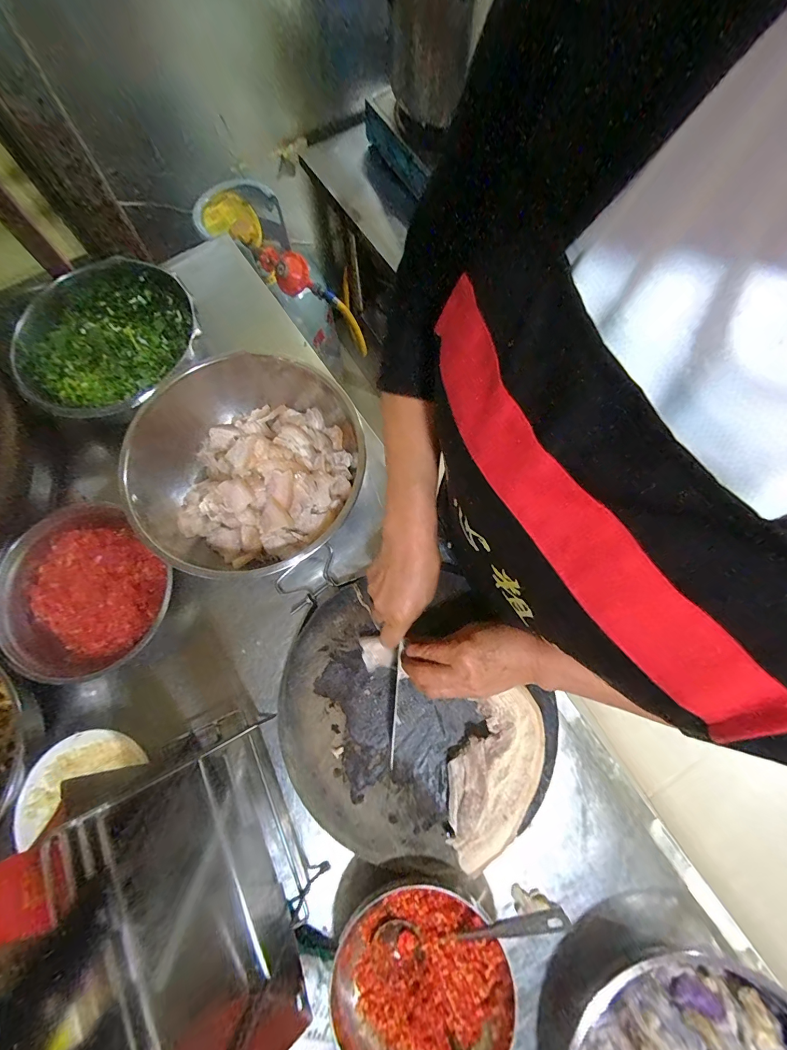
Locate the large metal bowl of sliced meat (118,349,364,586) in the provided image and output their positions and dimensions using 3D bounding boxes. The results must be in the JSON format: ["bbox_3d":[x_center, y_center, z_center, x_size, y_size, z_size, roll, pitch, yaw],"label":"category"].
[{"bbox_3d":[-0.194,-0.069,0.526,0.289,0.096,0.284,0,74,0],"label":"large metal bowl of sliced meat"}]

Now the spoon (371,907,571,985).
[{"bbox_3d":[0.065,0.397,0.394,0.205,0.021,0.052,-35,75,17],"label":"spoon"}]

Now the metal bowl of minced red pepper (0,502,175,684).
[{"bbox_3d":[-0.392,0.095,0.508,0.201,0.058,0.200,0,74,0],"label":"metal bowl of minced red pepper"}]

